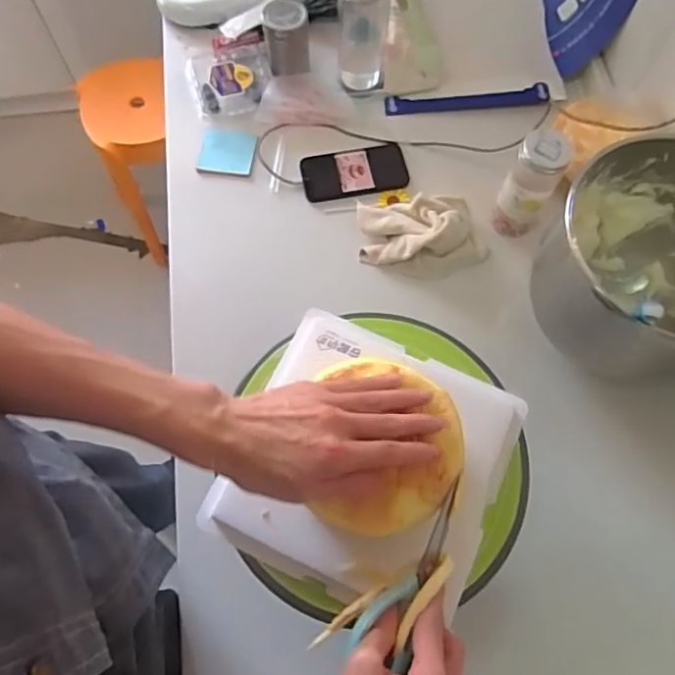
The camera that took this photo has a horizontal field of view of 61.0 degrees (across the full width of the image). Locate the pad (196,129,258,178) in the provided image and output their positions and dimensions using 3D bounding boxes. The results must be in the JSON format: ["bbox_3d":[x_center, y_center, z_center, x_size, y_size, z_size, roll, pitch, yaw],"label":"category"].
[{"bbox_3d":[-0.160,-0.269,0.833,0.079,0.015,0.072,9,69,3],"label":"pad"}]

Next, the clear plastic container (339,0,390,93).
[{"bbox_3d":[0.035,-0.427,0.794,0.068,0.148,0.074,6,68,2],"label":"clear plastic container"}]

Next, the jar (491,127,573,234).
[{"bbox_3d":[0.243,-0.196,0.724,0.060,0.138,0.062,28,71,10],"label":"jar"}]

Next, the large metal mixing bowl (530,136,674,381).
[{"bbox_3d":[0.334,-0.073,0.622,0.220,0.195,0.217,0,68,0],"label":"large metal mixing bowl"}]

